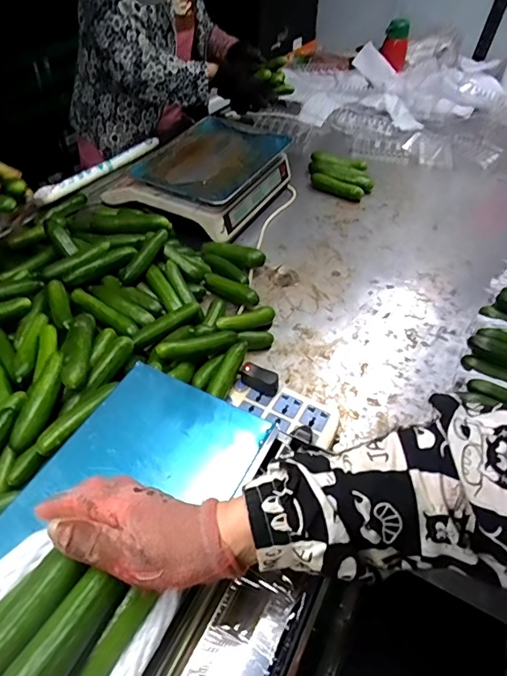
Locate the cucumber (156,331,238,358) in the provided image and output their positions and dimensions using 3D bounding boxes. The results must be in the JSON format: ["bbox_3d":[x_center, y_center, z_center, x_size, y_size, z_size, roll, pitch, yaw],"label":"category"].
[{"bbox_3d":[-0.075,0.009,0.672,0.132,0.021,0.025,-11,44,-35],"label":"cucumber"}]

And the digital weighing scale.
[{"bbox_3d":[-0.104,-0.372,1.029,0.311,0.117,0.337,24,48,21],"label":"digital weighing scale"}]

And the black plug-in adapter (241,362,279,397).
[{"bbox_3d":[0.010,0.058,0.661,0.057,0.030,0.020,23,47,20],"label":"black plug-in adapter"}]

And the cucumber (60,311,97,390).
[{"bbox_3d":[-0.235,0.017,0.626,0.039,0.050,0.145,-5,44,-7],"label":"cucumber"}]

